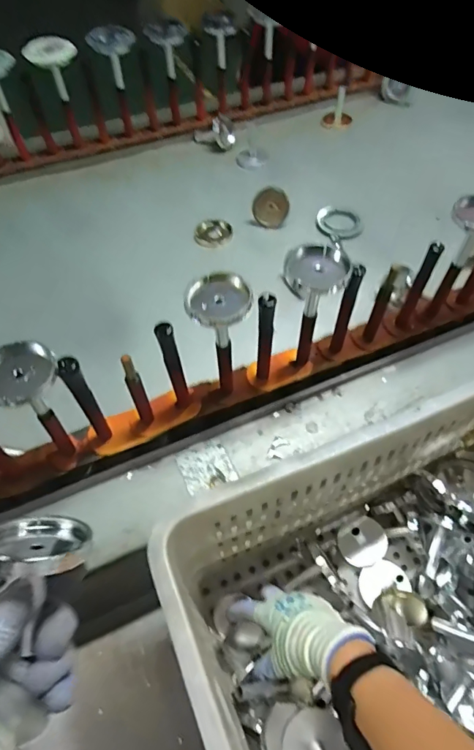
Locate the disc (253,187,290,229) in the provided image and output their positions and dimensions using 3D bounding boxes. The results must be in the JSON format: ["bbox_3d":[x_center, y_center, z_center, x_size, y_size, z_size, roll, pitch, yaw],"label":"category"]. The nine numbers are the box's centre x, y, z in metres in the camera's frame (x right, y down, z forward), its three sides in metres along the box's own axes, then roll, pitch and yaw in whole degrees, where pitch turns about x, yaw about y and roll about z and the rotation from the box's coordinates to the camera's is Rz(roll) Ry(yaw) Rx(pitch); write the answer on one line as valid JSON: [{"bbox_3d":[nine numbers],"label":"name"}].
[{"bbox_3d":[0.061,-0.295,0.805,0.062,0.065,0.005,20,23,-14],"label":"disc"}]

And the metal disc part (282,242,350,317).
[{"bbox_3d":[0.085,-0.095,0.494,0.067,0.073,0.062,8,55,7],"label":"metal disc part"}]

